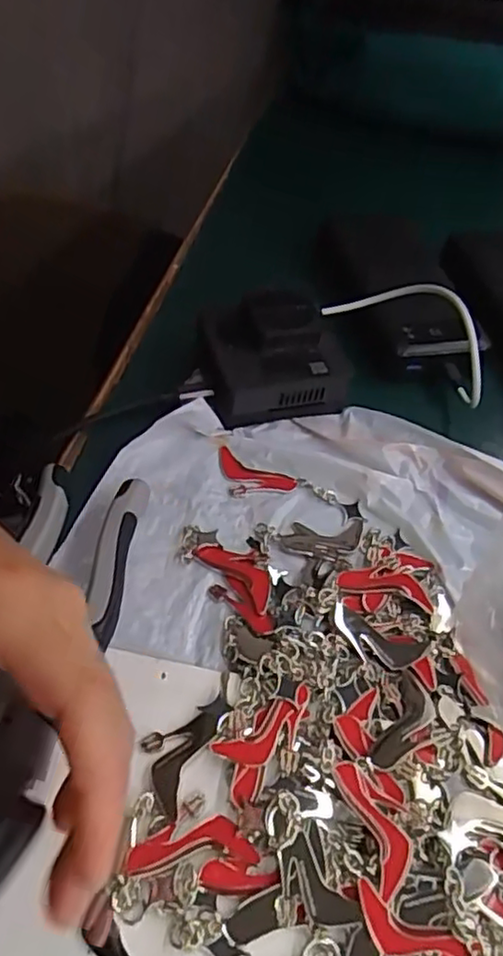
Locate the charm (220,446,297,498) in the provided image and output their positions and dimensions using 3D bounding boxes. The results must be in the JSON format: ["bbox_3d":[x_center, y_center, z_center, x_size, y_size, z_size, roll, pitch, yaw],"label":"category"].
[{"bbox_3d":[-0.001,0.001,0.351,0.046,0.004,0.025,27,52,13],"label":"charm"}]

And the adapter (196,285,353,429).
[{"bbox_3d":[0.010,-0.070,0.379,0.078,0.044,0.063,-11,53,-17],"label":"adapter"}]

